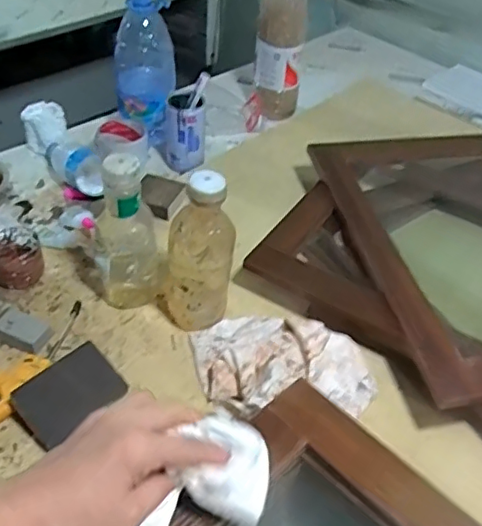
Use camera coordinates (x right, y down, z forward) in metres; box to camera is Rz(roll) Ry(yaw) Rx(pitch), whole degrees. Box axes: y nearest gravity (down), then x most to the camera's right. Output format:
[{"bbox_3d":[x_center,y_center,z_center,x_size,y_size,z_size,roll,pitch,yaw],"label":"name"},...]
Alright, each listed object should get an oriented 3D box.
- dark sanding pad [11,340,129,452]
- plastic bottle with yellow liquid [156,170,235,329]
[{"bbox_3d":[-0.182,0.137,0.622,0.102,0.071,0.004,-37,20,-23],"label":"dark sanding pad"},{"bbox_3d":[-0.051,-0.013,0.663,0.079,0.210,0.068,-1,43,-6],"label":"plastic bottle with yellow liquid"}]

